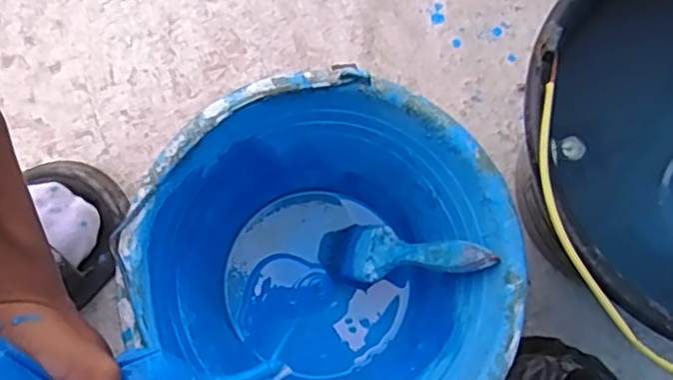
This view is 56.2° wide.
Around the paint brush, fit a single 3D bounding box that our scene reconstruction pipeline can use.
[{"bbox_3d":[0.044,0.049,0.474,0.012,0.177,0.048,21,74,-34],"label":"paint brush"}]

